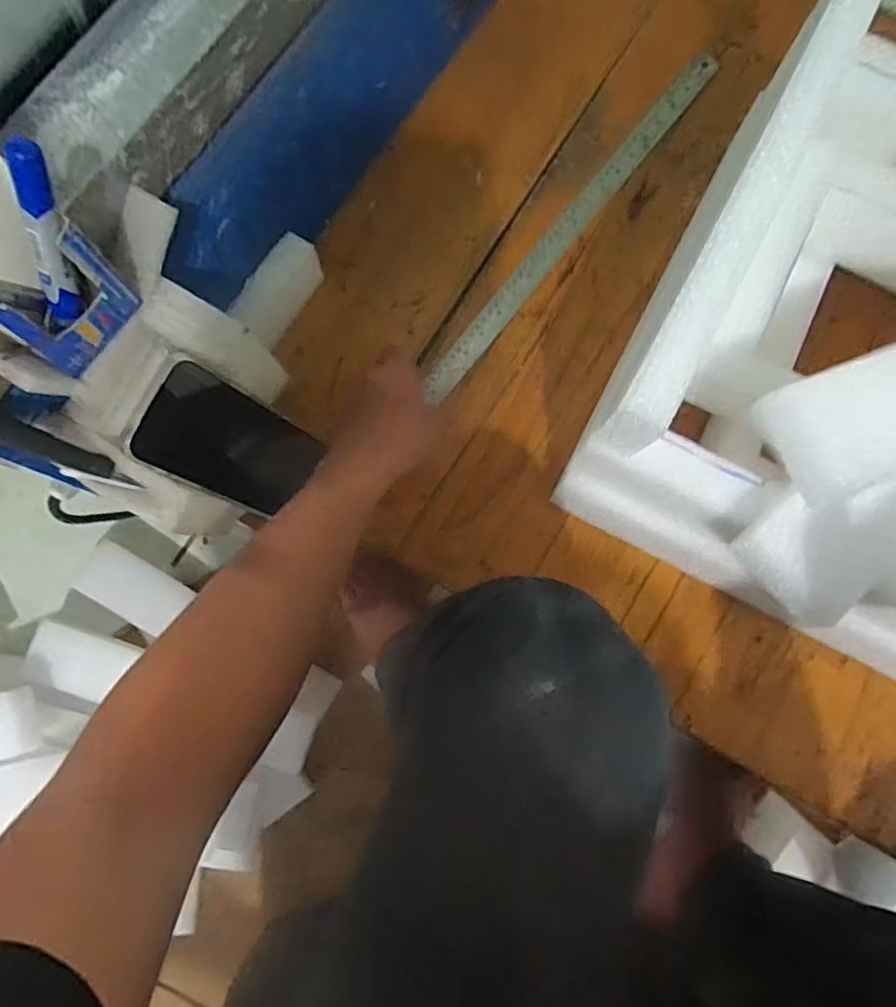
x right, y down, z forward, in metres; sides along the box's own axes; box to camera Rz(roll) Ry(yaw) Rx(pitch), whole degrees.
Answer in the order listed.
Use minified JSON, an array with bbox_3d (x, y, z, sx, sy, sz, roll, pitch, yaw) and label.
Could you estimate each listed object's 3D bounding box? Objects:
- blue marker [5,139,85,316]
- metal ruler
[{"bbox_3d":[-0.213,-0.139,0.329,0.013,0.102,0.017,33,52,6],"label":"blue marker"},{"bbox_3d":[0.128,-0.287,0.622,0.028,0.007,0.467,38,82,3],"label":"metal ruler"}]

